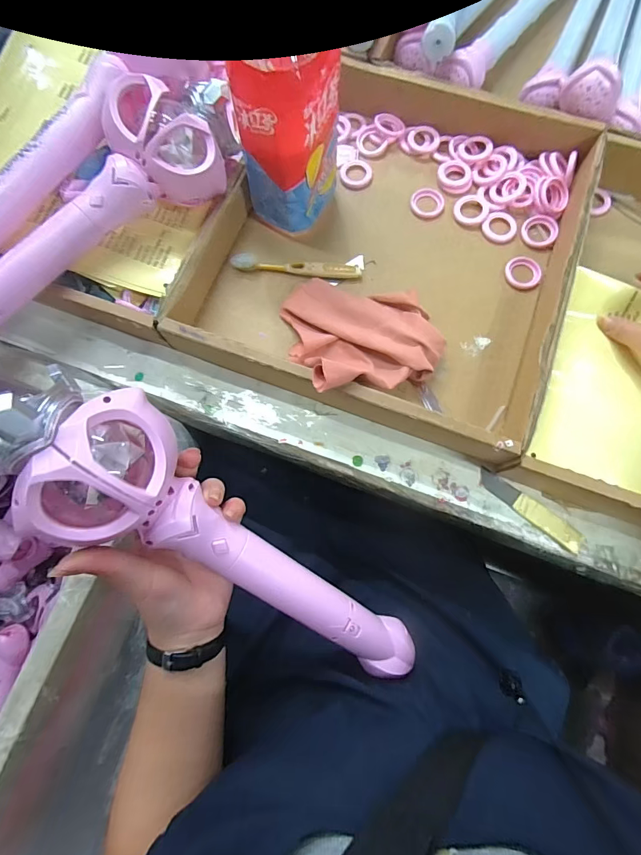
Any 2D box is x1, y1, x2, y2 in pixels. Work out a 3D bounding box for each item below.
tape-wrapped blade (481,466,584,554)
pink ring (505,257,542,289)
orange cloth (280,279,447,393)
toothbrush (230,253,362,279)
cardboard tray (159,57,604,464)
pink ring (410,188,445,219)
[{"bbox_3d":[0.196,0.076,0.388,0.106,0.005,0.019,38,80,10],"label":"tape-wrapped blade"},{"bbox_3d":[0.218,-0.166,0.444,0.035,0.005,0.036,0,76,2],"label":"pink ring"},{"bbox_3d":[0.035,-0.104,0.398,0.132,0.076,0.145,-24,76,-4],"label":"orange cloth"},{"bbox_3d":[-0.025,-0.173,0.442,0.136,0.011,0.018,4,76,3],"label":"toothbrush"},{"bbox_3d":[0.076,-0.198,0.427,0.344,0.068,0.374,18,77,6],"label":"cardboard tray"},{"bbox_3d":[0.121,-0.254,0.468,0.037,0.004,0.038,0,76,2],"label":"pink ring"}]

